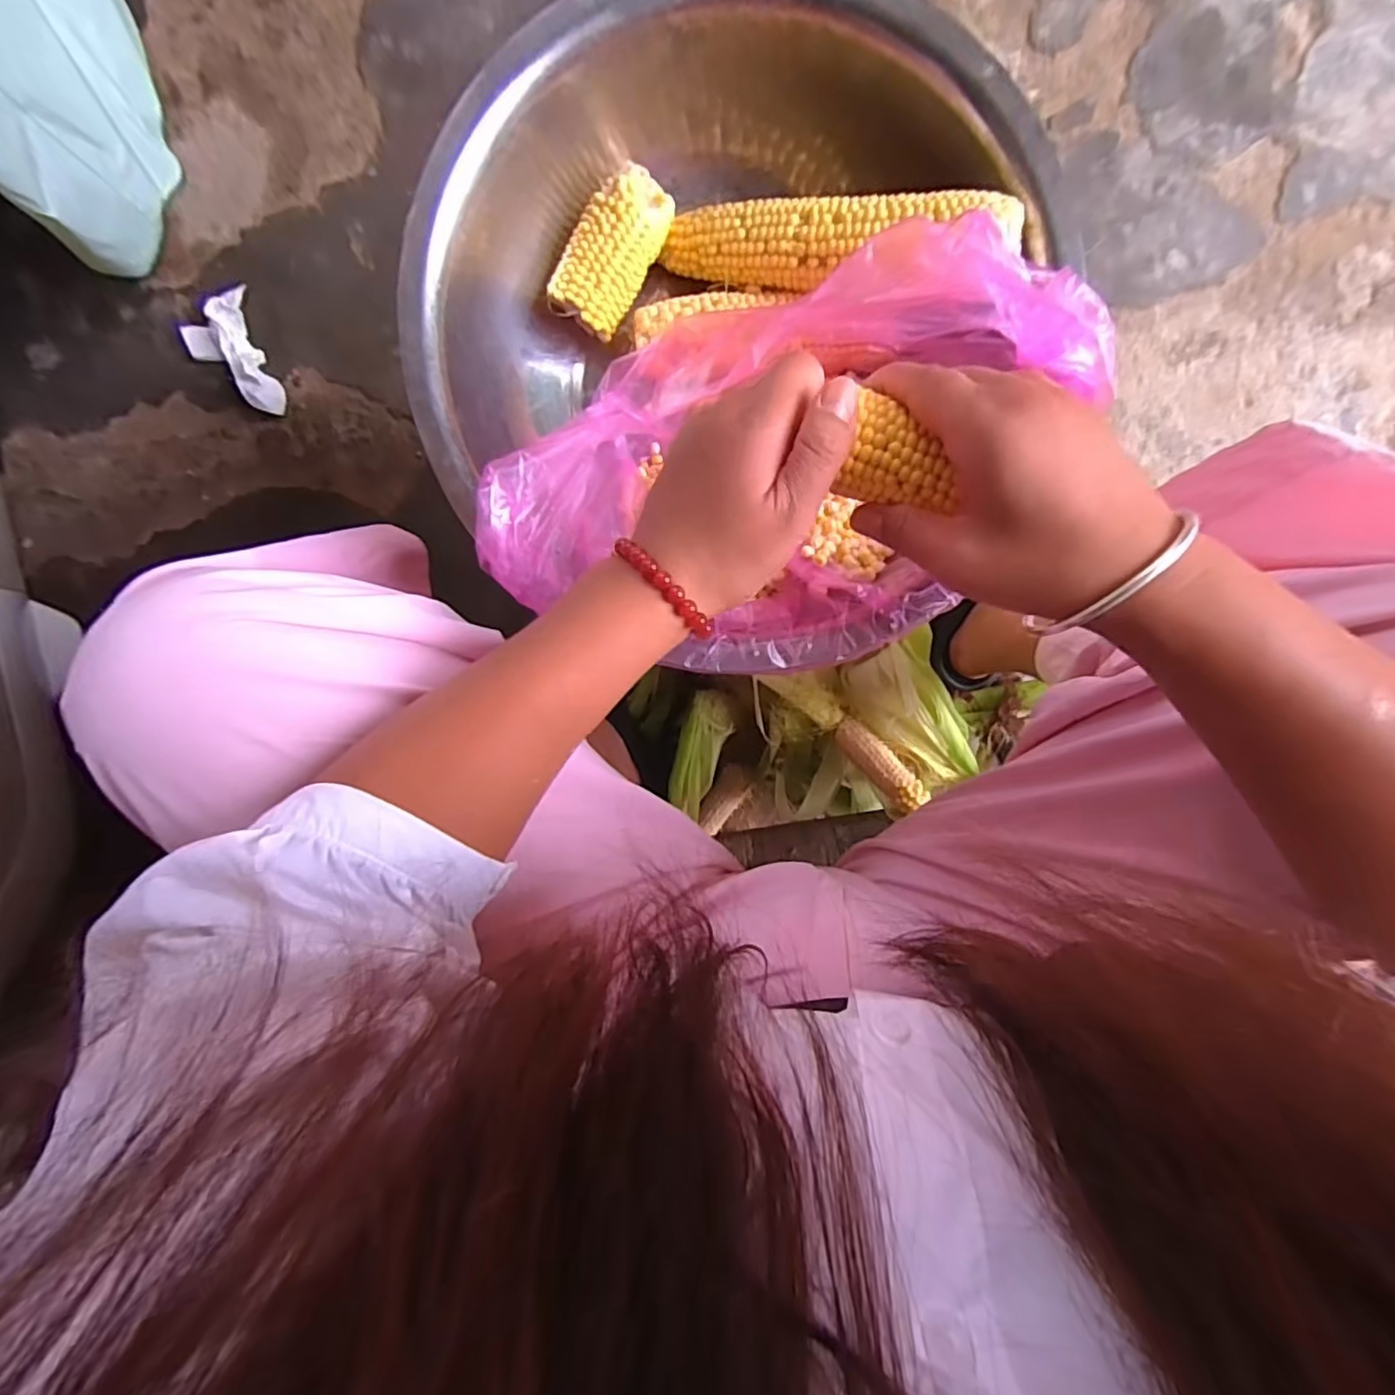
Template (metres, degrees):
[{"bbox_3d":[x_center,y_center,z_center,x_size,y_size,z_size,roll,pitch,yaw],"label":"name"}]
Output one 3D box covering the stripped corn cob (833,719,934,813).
[{"bbox_3d":[0.173,0.064,0.582,0.032,0.026,0.104,-43,58,6],"label":"stripped corn cob"}]

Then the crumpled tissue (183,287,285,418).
[{"bbox_3d":[-0.494,-0.357,0.656,0.074,0.034,0.123,-16,95,2],"label":"crumpled tissue"}]

